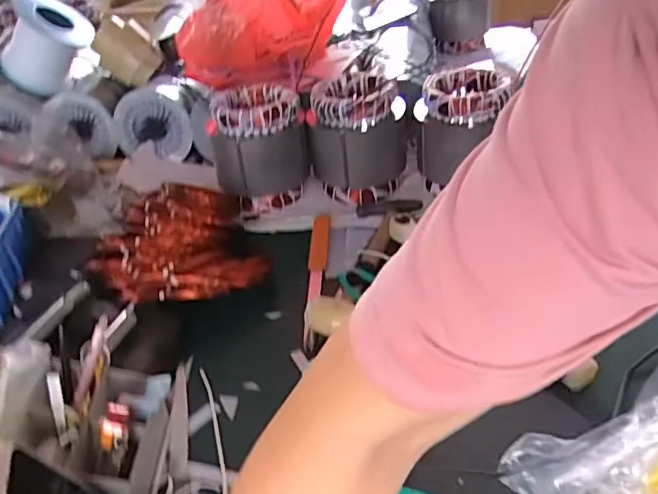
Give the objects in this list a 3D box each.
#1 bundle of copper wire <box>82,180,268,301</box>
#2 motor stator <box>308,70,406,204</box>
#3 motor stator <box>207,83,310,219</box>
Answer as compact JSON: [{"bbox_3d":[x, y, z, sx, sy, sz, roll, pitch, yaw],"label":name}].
[{"bbox_3d":[-0.229,0.000,0.837,0.231,0.071,0.285,-17,38,-16],"label":"bundle of copper wire"},{"bbox_3d":[0.042,-0.186,0.962,0.142,0.171,0.143,-19,39,-19],"label":"motor stator"},{"bbox_3d":[-0.122,-0.179,0.987,0.154,0.168,0.145,-17,38,-16],"label":"motor stator"}]

